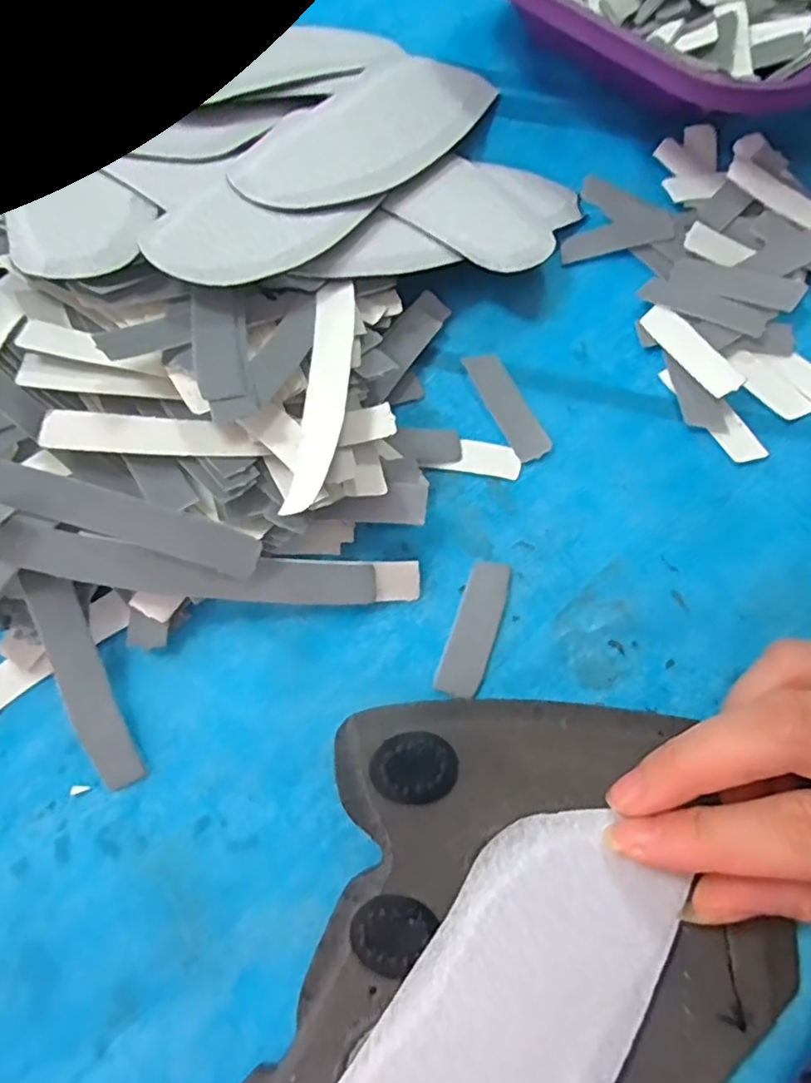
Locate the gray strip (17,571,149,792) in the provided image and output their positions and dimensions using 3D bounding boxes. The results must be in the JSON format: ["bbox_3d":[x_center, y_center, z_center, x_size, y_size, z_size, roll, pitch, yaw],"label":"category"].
[{"bbox_3d":[-0.097,0.041,0.188,0.013,0.004,0.068,-24,88,-9],"label":"gray strip"}]

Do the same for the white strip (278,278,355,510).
[{"bbox_3d":[-0.024,-0.049,0.196,0.014,0.011,0.091,3,68,1],"label":"white strip"}]

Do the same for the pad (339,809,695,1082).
[{"bbox_3d":[0.018,0.132,0.157,0.053,0.005,0.131,38,75,10],"label":"pad"}]

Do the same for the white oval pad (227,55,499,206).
[{"bbox_3d":[-0.013,-0.164,0.250,0.052,0.006,0.135,37,62,10],"label":"white oval pad"}]

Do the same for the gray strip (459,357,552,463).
[{"bbox_3d":[0.037,-0.050,0.229,0.013,0.004,0.046,-24,71,-10],"label":"gray strip"}]

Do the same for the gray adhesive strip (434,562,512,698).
[{"bbox_3d":[0.023,0.028,0.203,0.014,0.004,0.045,18,69,7],"label":"gray adhesive strip"}]

